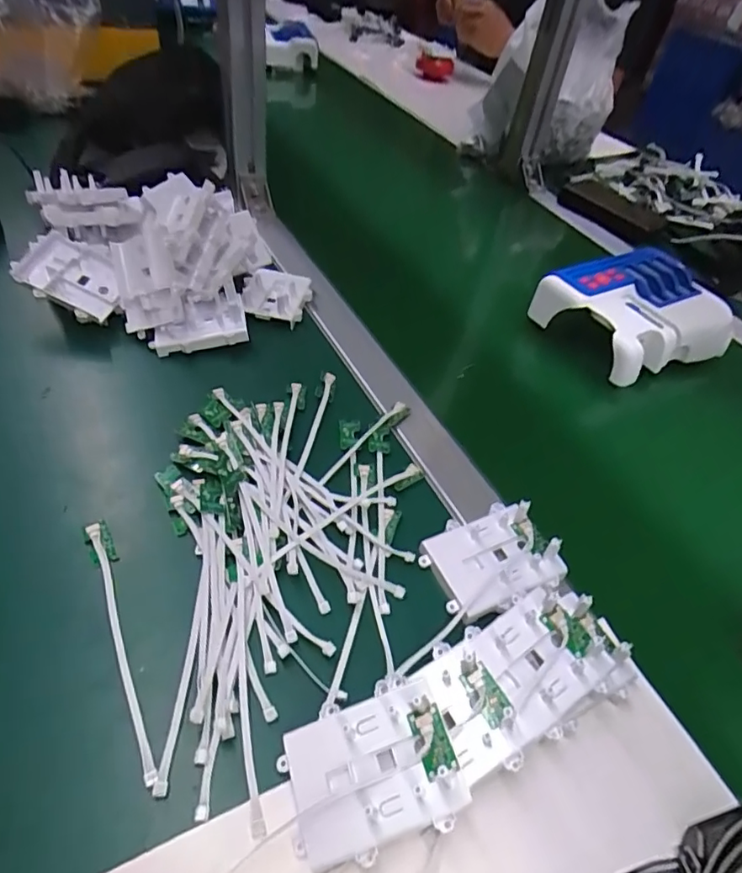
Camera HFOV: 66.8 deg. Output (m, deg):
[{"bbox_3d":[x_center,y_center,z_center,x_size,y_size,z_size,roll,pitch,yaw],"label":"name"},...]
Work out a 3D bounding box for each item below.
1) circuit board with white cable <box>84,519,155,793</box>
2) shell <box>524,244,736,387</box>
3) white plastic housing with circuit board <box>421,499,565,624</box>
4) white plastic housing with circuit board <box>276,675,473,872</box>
[{"bbox_3d":[-0.143,0.115,0.324,0.014,0.012,0.161,-18,52,-24],"label":"circuit board with white cable"},{"bbox_3d":[0.275,-0.129,0.574,0.174,0.054,0.132,-19,53,-25],"label":"shell"},{"bbox_3d":[0.080,0.079,0.374,0.080,0.024,0.065,-16,51,-23],"label":"white plastic housing with circuit board"},{"bbox_3d":[0.000,0.163,0.277,0.082,0.016,0.065,-25,52,1],"label":"white plastic housing with circuit board"}]

